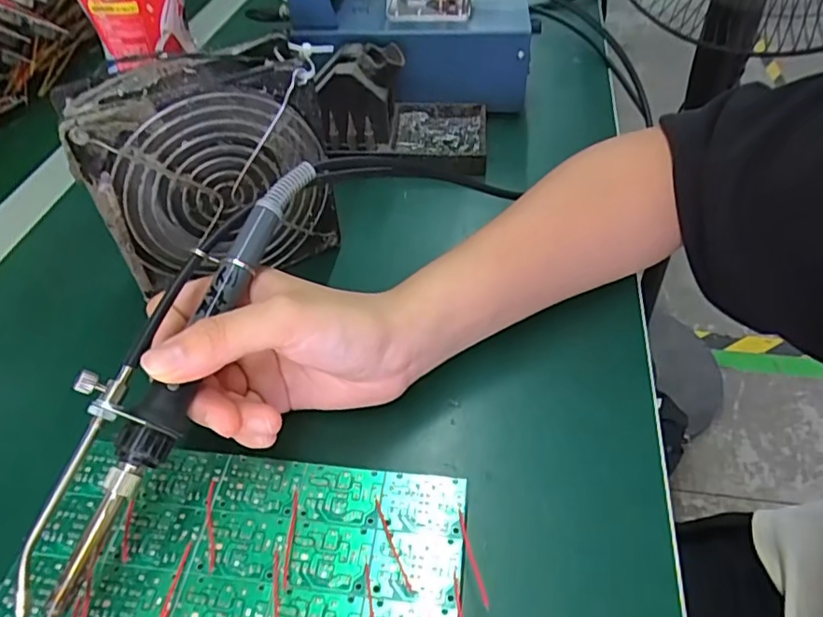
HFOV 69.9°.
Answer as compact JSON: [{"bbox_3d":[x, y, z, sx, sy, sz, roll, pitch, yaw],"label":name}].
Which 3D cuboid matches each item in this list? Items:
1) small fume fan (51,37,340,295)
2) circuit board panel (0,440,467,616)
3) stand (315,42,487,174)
[{"bbox_3d":[-0.108,-0.074,0.322,0.117,0.114,0.043,-23,50,-19],"label":"small fume fan"},{"bbox_3d":[-0.068,0.104,0.225,0.169,0.004,0.101,4,47,6],"label":"circuit board panel"},{"bbox_3d":[-0.005,-0.148,0.425,0.120,0.068,0.077,2,46,4],"label":"stand"}]

